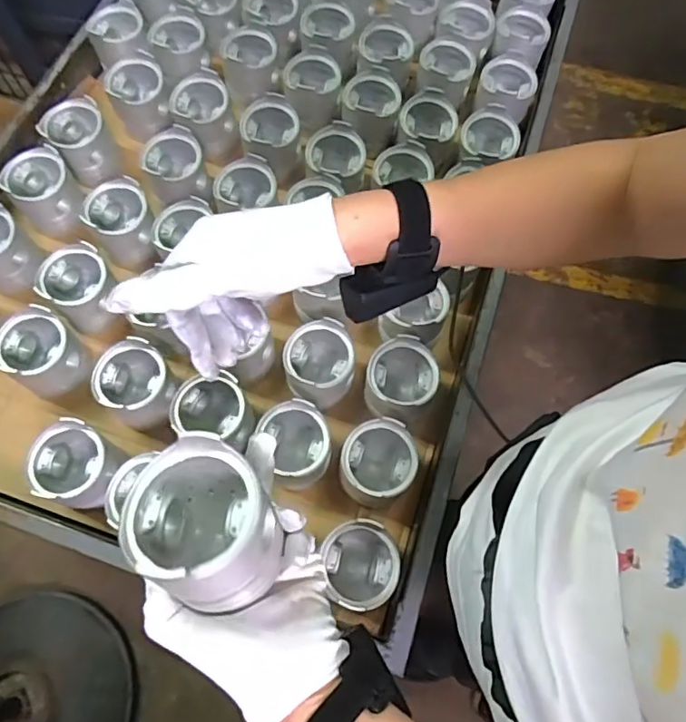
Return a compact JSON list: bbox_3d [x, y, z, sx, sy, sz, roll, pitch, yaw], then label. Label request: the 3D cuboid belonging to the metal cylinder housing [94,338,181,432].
[{"bbox_3d":[-0.246,0.030,0.672,0.088,0.078,0.096,-4,67,-4],"label":"metal cylinder housing"}]

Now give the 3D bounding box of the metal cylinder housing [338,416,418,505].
[{"bbox_3d":[0.039,0.123,0.648,0.093,0.098,0.085,-36,73,-15],"label":"metal cylinder housing"}]

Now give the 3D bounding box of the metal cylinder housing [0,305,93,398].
[{"bbox_3d":[-0.370,-0.007,0.681,0.086,0.082,0.080,1,67,-2],"label":"metal cylinder housing"}]

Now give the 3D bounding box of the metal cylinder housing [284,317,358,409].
[{"bbox_3d":[-0.027,0.004,0.673,0.088,0.069,0.091,1,67,-2],"label":"metal cylinder housing"}]

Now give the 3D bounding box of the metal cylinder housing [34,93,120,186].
[{"bbox_3d":[-0.382,-0.319,0.811,0.086,0.085,0.080,-20,69,-10],"label":"metal cylinder housing"}]

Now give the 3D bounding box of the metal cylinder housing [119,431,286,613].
[{"bbox_3d":[-0.089,0.108,0.358,0.083,0.070,0.095,-32,72,-14],"label":"metal cylinder housing"}]

